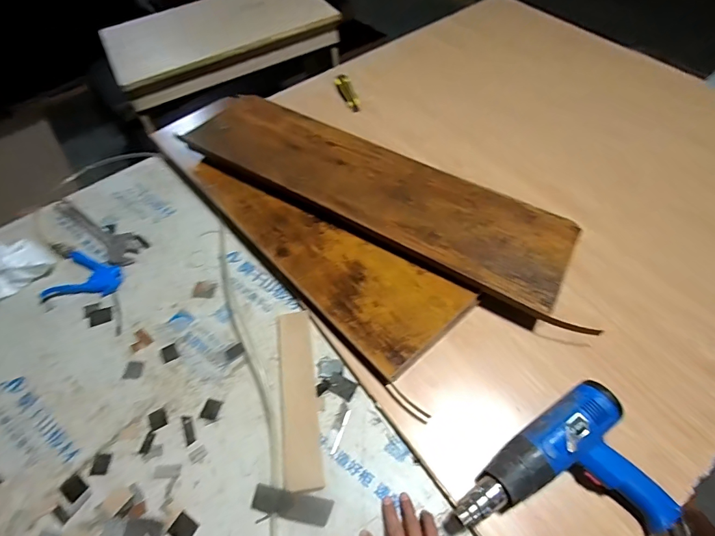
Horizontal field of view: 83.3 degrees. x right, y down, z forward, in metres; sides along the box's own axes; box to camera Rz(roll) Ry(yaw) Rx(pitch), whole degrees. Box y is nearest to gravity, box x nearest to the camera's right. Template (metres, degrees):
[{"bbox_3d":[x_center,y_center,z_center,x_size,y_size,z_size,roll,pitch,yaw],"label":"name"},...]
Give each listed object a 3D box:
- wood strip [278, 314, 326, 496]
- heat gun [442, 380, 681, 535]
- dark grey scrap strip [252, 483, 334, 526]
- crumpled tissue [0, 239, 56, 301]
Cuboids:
[{"bbox_3d":[-0.099,0.209,0.685,0.060,0.008,0.299,-10,56,-2],"label":"wood strip"},{"bbox_3d":[0.278,0.309,0.541,0.290,0.083,0.184,-29,58,-14],"label":"heat gun"},{"bbox_3d":[-0.097,0.347,0.590,0.117,0.009,0.033,8,57,10],"label":"dark grey scrap strip"},{"bbox_3d":[-0.750,0.006,0.848,0.159,0.036,0.158,25,61,20],"label":"crumpled tissue"}]

